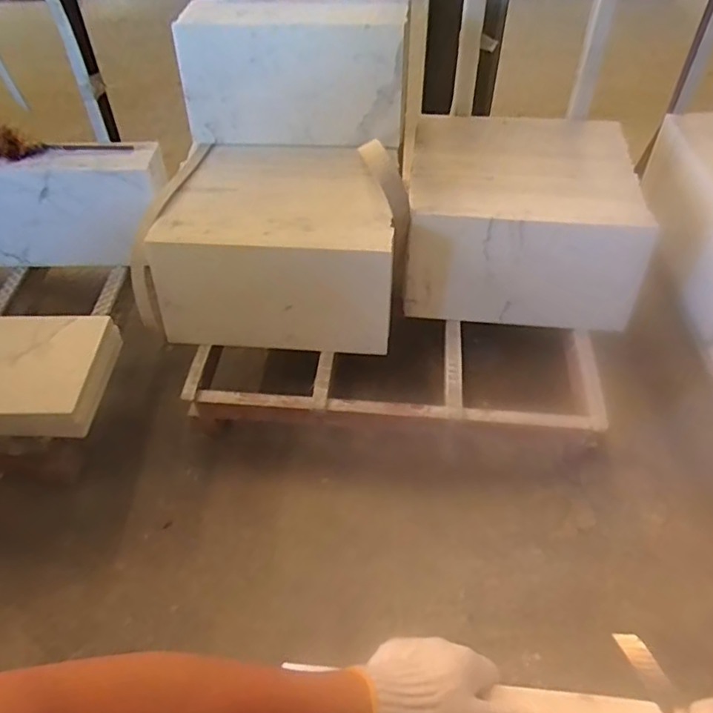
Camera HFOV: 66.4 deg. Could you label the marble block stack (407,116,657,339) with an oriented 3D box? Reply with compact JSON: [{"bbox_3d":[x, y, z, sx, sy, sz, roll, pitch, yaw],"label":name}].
[{"bbox_3d":[0.441,-0.381,1.516,0.585,0.328,0.516,4,50,5],"label":"marble block stack"}]

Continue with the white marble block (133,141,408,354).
[{"bbox_3d":[-0.215,-0.307,1.485,0.671,0.339,0.474,3,50,5],"label":"white marble block"}]

